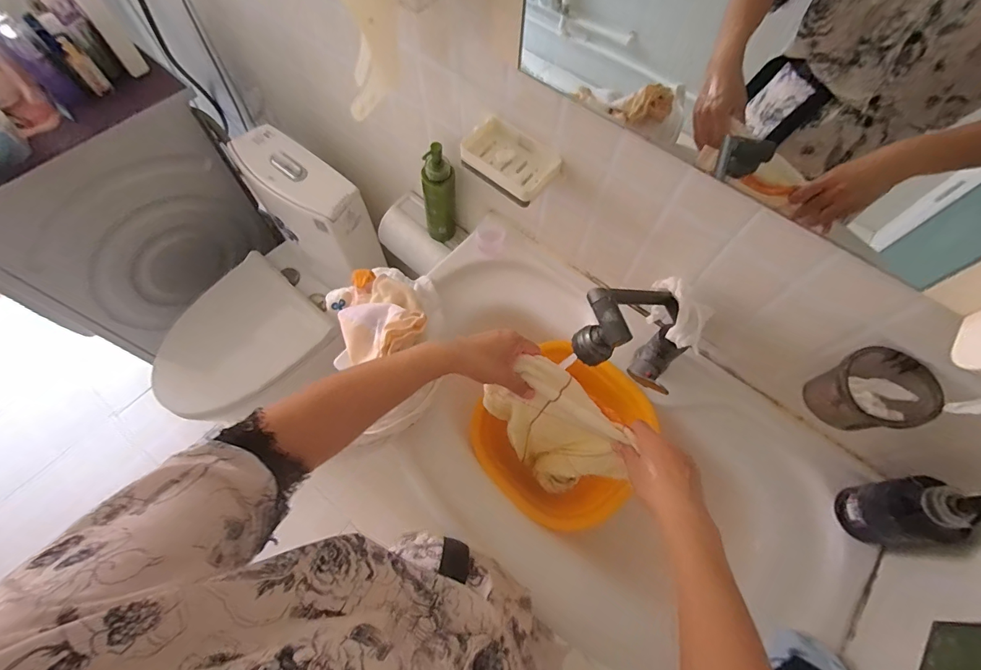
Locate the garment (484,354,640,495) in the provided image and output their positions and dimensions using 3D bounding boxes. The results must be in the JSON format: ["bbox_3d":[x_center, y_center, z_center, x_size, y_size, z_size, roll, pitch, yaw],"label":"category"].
[{"bbox_3d":[0.090,0.146,0.603,0.190,0.279,0.075,39,70,15],"label":"garment"}]

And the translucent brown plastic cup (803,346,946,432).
[{"bbox_3d":[0.452,0.075,0.515,0.082,0.105,0.094,-16,67,-9],"label":"translucent brown plastic cup"}]

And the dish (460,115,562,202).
[{"bbox_3d":[0.027,-0.269,0.635,0.150,0.029,0.082,38,70,14],"label":"dish"}]

